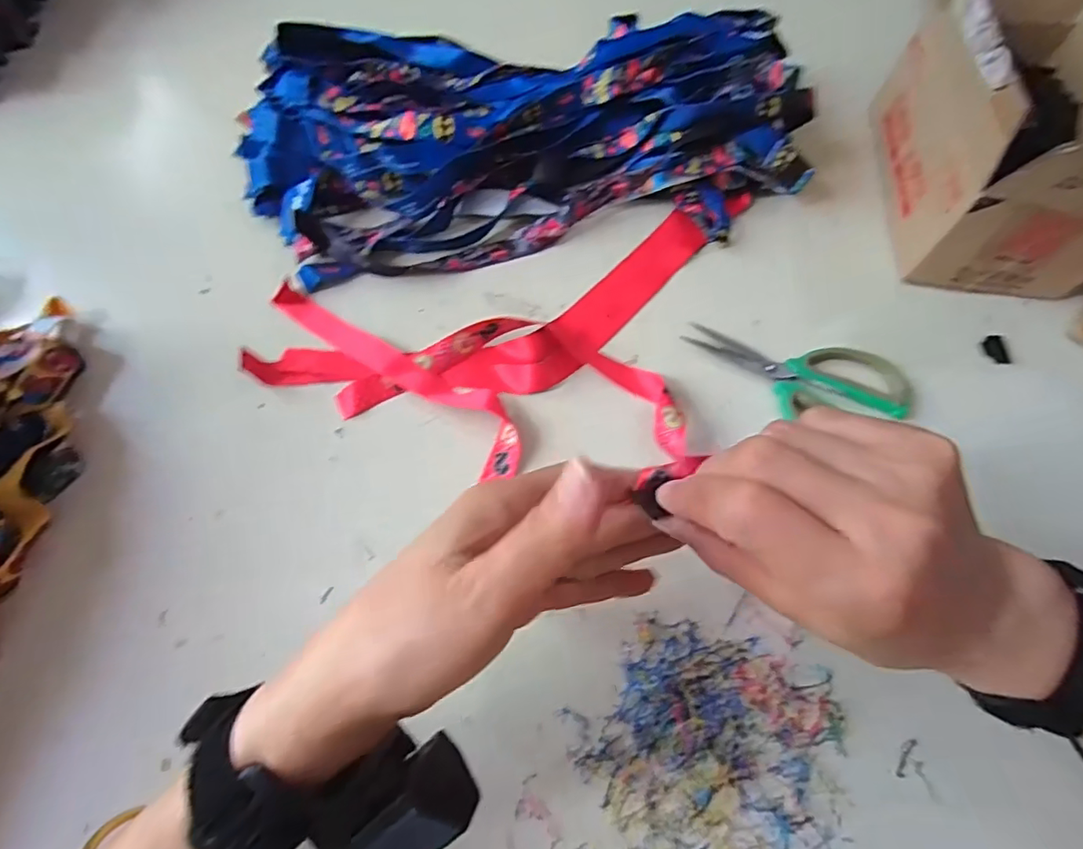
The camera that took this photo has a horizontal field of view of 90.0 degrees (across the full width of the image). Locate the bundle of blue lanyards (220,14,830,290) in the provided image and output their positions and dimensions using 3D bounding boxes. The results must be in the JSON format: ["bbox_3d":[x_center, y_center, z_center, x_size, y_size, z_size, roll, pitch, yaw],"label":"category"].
[{"bbox_3d":[-0.017,-0.242,0.423,0.426,0.076,0.243,-7,65,-5],"label":"bundle of blue lanyards"}]

